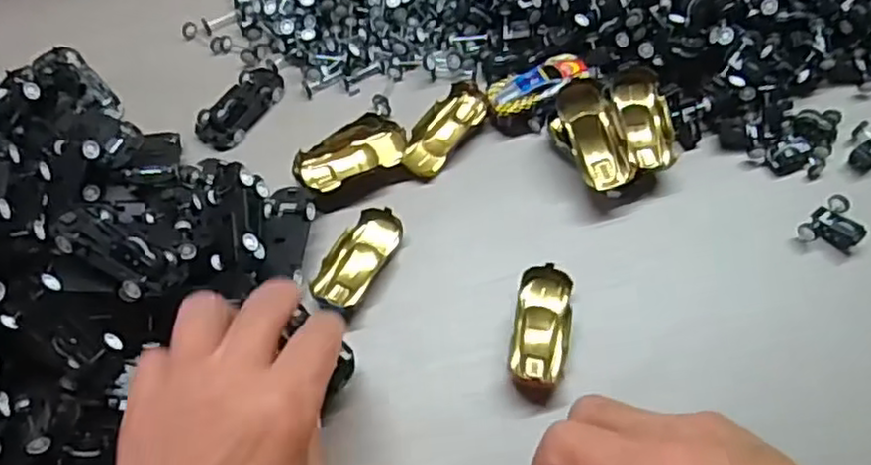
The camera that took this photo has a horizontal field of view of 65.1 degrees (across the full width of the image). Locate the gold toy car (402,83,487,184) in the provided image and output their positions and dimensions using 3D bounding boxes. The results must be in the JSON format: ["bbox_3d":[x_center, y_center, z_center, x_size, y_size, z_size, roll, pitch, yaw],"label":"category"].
[{"bbox_3d":[0.005,-0.063,0.417,0.029,0.013,0.067,34,67,19],"label":"gold toy car"}]

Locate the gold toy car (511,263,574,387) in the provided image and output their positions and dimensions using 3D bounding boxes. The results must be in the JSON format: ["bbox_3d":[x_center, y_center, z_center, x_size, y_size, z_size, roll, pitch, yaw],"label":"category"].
[{"bbox_3d":[0.055,0.049,0.349,0.028,0.015,0.062,9,61,7],"label":"gold toy car"}]

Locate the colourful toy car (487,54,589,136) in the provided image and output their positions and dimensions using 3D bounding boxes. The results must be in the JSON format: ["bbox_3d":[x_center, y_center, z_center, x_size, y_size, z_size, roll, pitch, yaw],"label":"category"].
[{"bbox_3d":[0.064,-0.085,0.420,0.064,0.021,0.031,-26,63,-13],"label":"colourful toy car"}]

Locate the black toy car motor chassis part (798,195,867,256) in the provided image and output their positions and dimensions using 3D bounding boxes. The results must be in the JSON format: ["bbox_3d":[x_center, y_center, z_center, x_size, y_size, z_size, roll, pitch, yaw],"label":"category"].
[{"bbox_3d":[0.219,-0.002,0.373,0.034,0.014,0.028,-32,65,-15],"label":"black toy car motor chassis part"}]

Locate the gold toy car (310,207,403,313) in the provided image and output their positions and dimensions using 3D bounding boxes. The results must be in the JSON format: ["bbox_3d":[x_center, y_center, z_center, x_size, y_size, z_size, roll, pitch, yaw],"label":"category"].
[{"bbox_3d":[-0.043,0.014,0.371,0.028,0.014,0.063,25,64,15],"label":"gold toy car"}]

